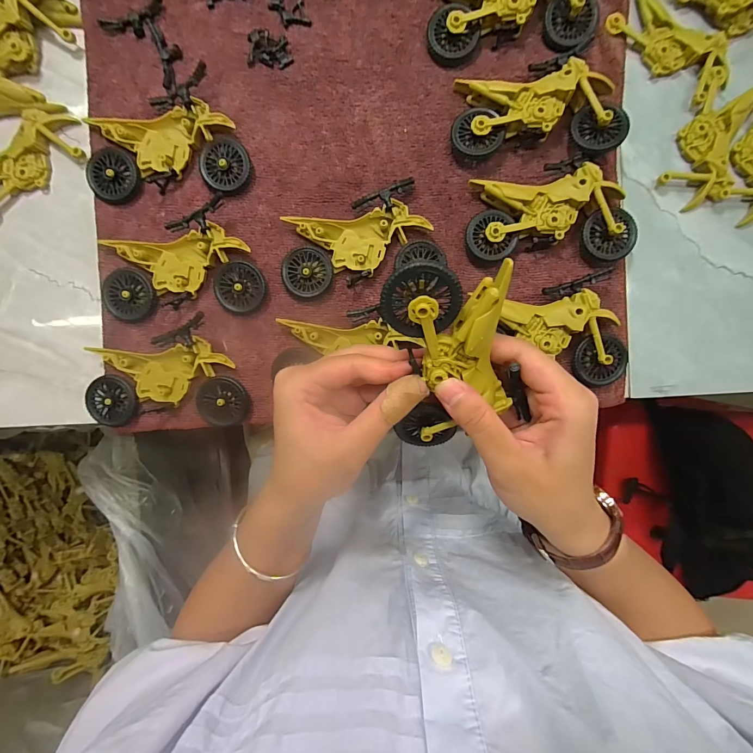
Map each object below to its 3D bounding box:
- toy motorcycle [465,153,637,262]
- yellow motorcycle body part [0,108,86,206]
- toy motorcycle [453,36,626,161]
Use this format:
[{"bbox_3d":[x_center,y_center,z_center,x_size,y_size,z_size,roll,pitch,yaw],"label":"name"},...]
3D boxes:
[{"bbox_3d":[0.125,-0.118,0.260,0.114,0.026,0.067,1,93,0],"label":"toy motorcycle"},{"bbox_3d":[-0.271,-0.162,0.273,0.097,0.009,0.048,-29,93,2],"label":"yellow motorcycle body part"},{"bbox_3d":[0.114,-0.195,0.255,0.114,0.025,0.072,1,93,0],"label":"toy motorcycle"}]

